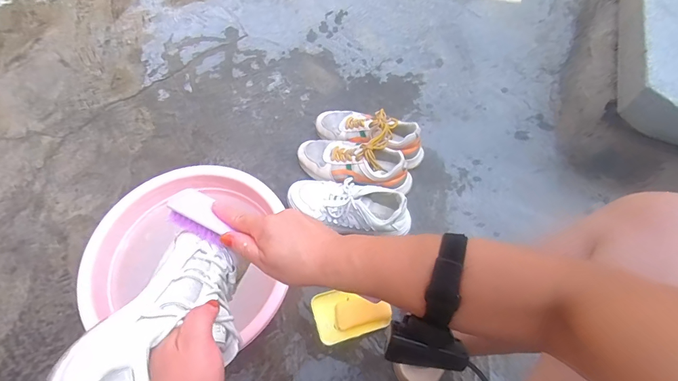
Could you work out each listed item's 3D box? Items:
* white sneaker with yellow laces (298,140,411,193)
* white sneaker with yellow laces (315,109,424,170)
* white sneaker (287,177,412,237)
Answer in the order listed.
[{"bbox_3d":[0.033,-0.055,0.810,0.247,0.091,0.094,18,62,8],"label":"white sneaker with yellow laces"},{"bbox_3d":[0.070,-0.128,0.850,0.246,0.095,0.094,28,64,13],"label":"white sneaker with yellow laces"},{"bbox_3d":[0.021,0.029,0.762,0.242,0.091,0.100,23,64,11],"label":"white sneaker"}]

